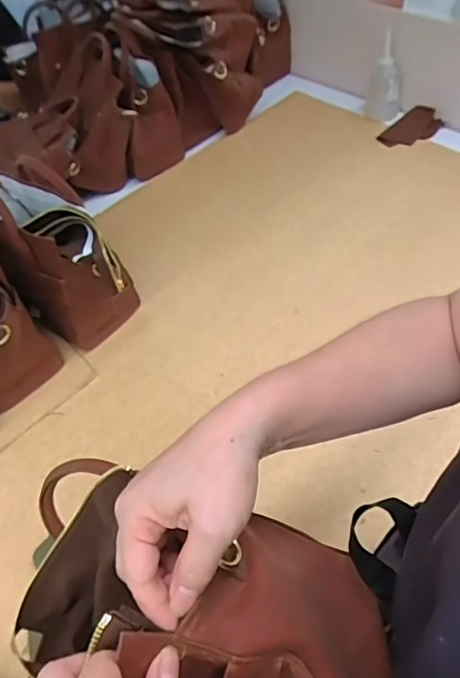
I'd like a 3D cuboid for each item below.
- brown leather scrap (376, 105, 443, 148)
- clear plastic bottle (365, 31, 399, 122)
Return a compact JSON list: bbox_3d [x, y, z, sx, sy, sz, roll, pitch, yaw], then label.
[{"bbox_3d":[0.355,-0.417,0.996,0.088,0.028,0.124,29,62,27],"label":"brown leather scrap"},{"bbox_3d":[0.303,-0.497,0.993,0.066,0.186,0.052,10,56,16],"label":"clear plastic bottle"}]

